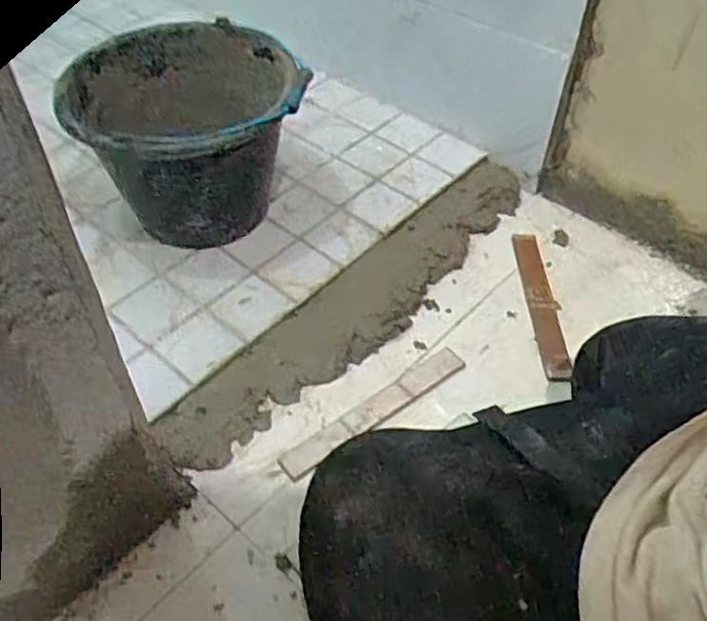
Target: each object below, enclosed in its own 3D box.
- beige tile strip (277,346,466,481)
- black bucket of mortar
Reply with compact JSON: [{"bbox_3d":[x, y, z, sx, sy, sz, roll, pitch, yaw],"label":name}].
[{"bbox_3d":[0.026,0.108,0.747,0.249,0.009,0.034,-30,55,-26],"label":"beige tile strip"},{"bbox_3d":[-0.204,-0.212,0.855,0.274,0.211,0.230,-6,50,-8],"label":"black bucket of mortar"}]

